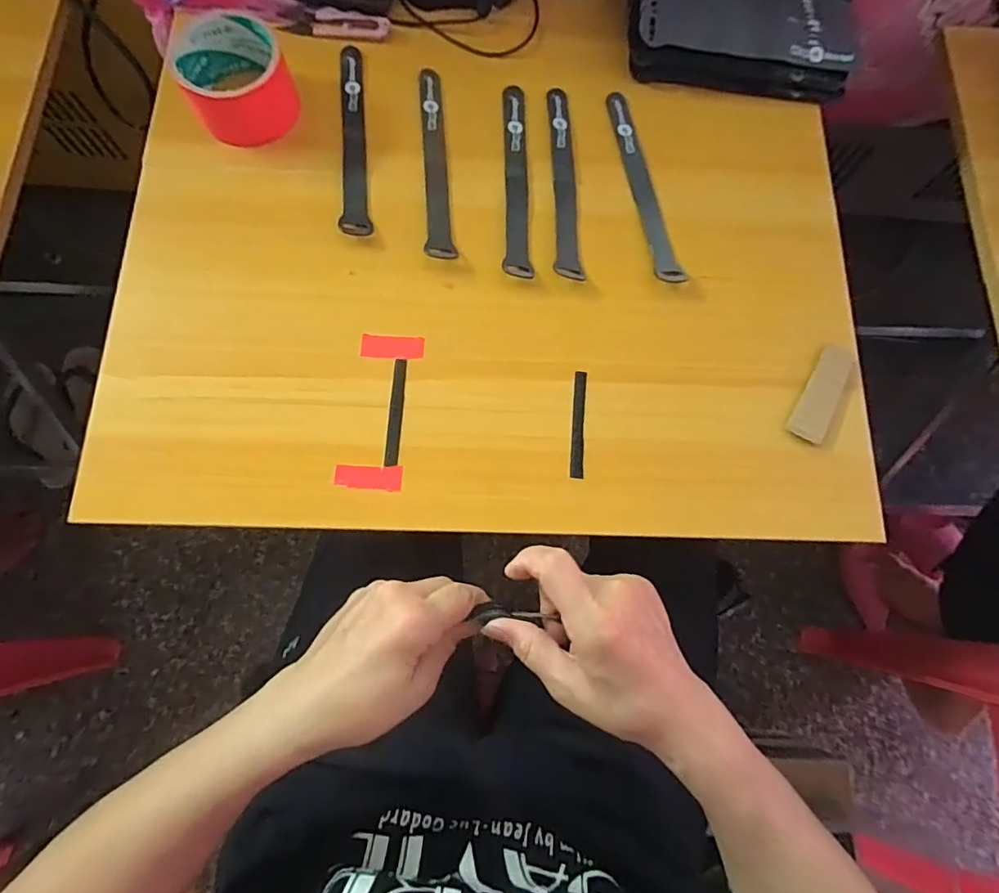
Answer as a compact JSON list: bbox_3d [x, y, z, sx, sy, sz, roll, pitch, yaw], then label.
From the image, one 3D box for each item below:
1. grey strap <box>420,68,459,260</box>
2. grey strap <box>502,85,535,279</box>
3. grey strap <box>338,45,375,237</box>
[{"bbox_3d":[-0.056,-0.242,0.446,0.023,0.004,0.189,-5,75,-6],"label":"grey strap"},{"bbox_3d":[0.015,-0.228,0.446,0.023,0.004,0.189,1,75,-2],"label":"grey strap"},{"bbox_3d":[-0.122,-0.264,0.449,0.025,0.004,0.189,-1,75,-10],"label":"grey strap"}]

